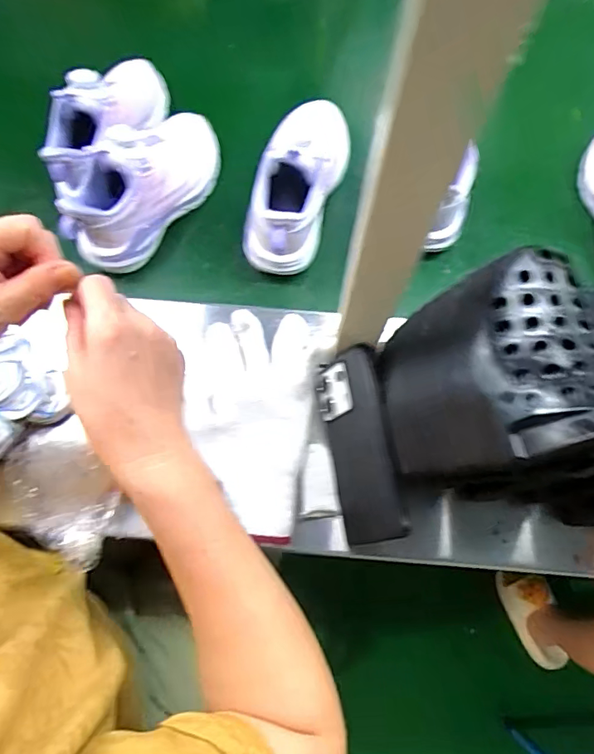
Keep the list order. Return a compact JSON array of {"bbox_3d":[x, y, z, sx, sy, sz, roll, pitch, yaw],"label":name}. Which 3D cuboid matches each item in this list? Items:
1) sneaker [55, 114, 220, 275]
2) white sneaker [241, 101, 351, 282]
[{"bbox_3d":[-0.166,-0.215,0.514,0.200,0.102,0.102,-42,77,-14],"label":"sneaker"},{"bbox_3d":[-0.004,-0.224,0.517,0.093,0.098,0.208,16,72,4],"label":"white sneaker"}]

